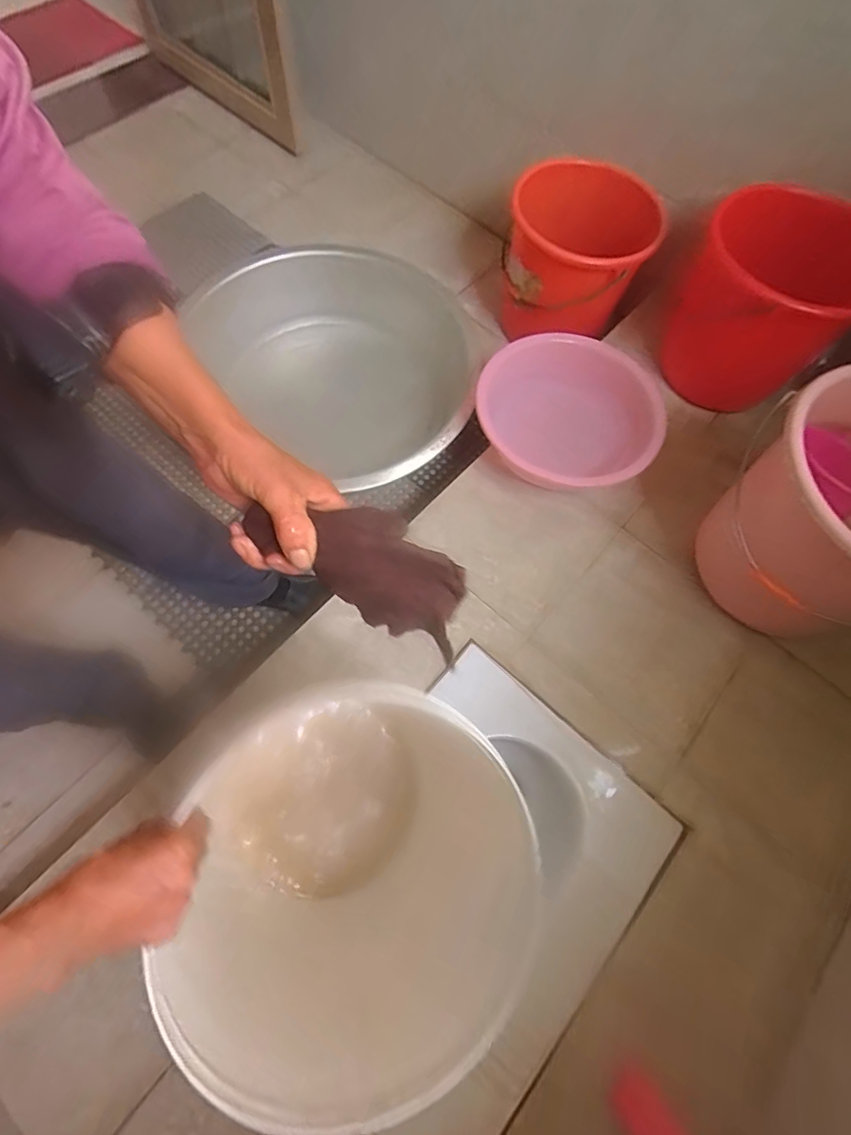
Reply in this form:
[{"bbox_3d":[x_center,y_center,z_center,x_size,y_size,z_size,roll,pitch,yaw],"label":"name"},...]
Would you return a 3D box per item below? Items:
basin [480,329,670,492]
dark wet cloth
[{"bbox_3d":[0.246,-0.274,0.924,0.302,0.122,0.281,4,68,-3],"label":"basin"},{"bbox_3d":[-0.040,-0.005,0.335,0.155,0.035,0.063,31,70,10],"label":"dark wet cloth"}]

